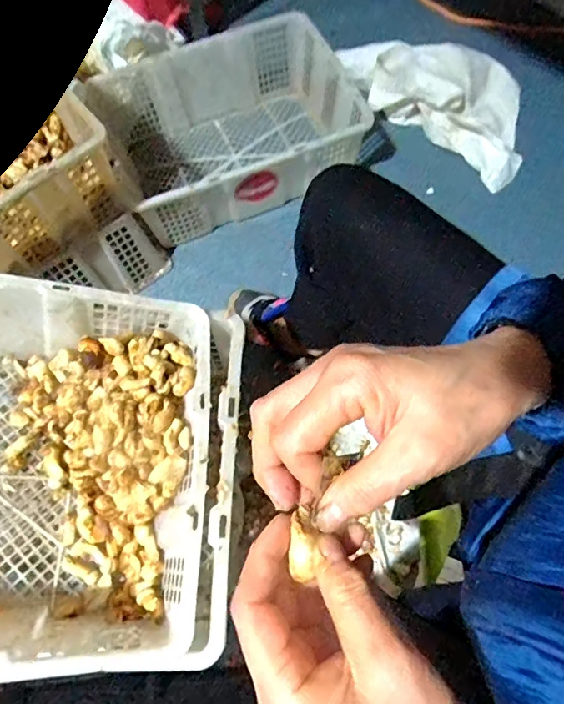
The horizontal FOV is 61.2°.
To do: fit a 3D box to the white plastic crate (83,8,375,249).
[{"bbox_3d":[-0.110,-0.470,0.995,0.473,0.161,0.385,-24,68,-7],"label":"white plastic crate"}]

